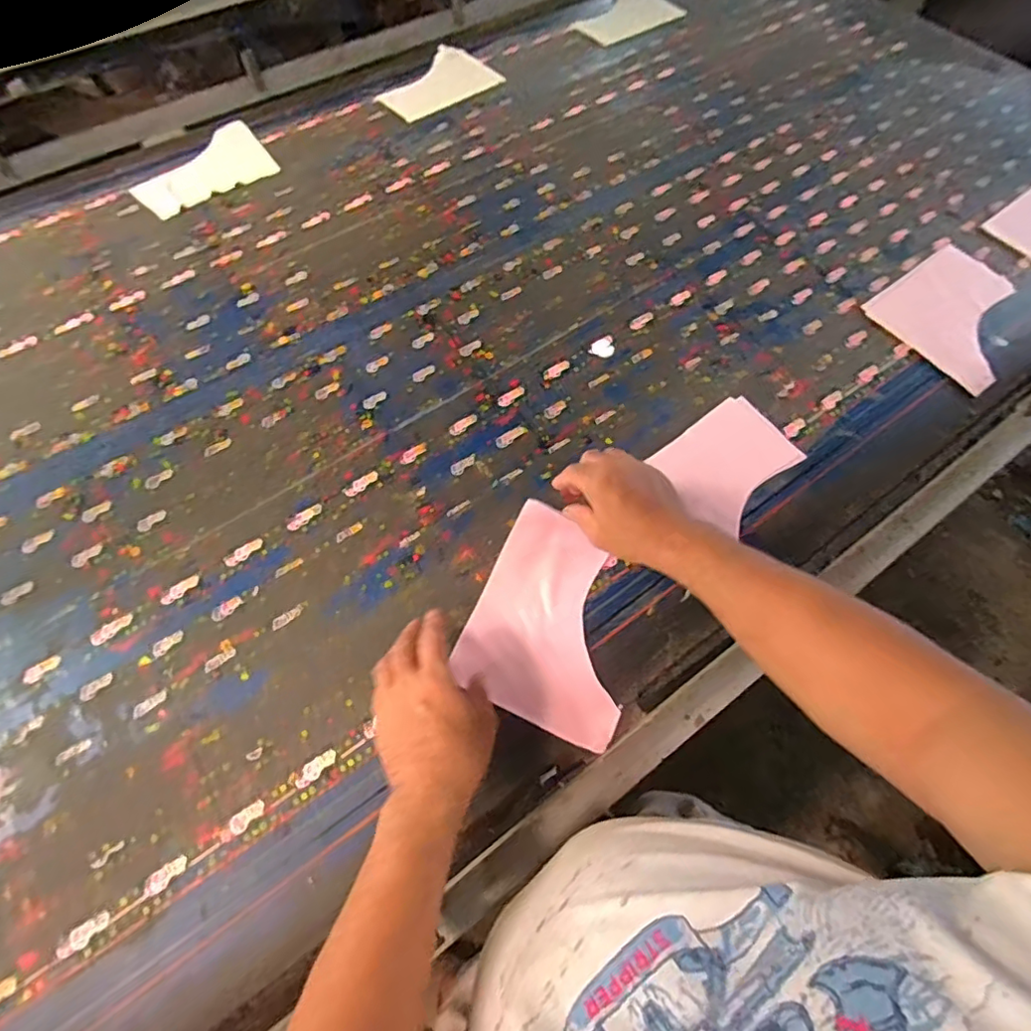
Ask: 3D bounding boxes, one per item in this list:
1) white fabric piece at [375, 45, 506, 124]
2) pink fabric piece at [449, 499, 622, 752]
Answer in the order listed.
[{"bbox_3d":[-0.162,-0.844,1.075,0.232,0.006,0.178,-37,69,-16],"label":"white fabric piece"},{"bbox_3d":[0.049,0.112,0.603,0.176,0.009,0.214,25,68,5],"label":"pink fabric piece"}]

